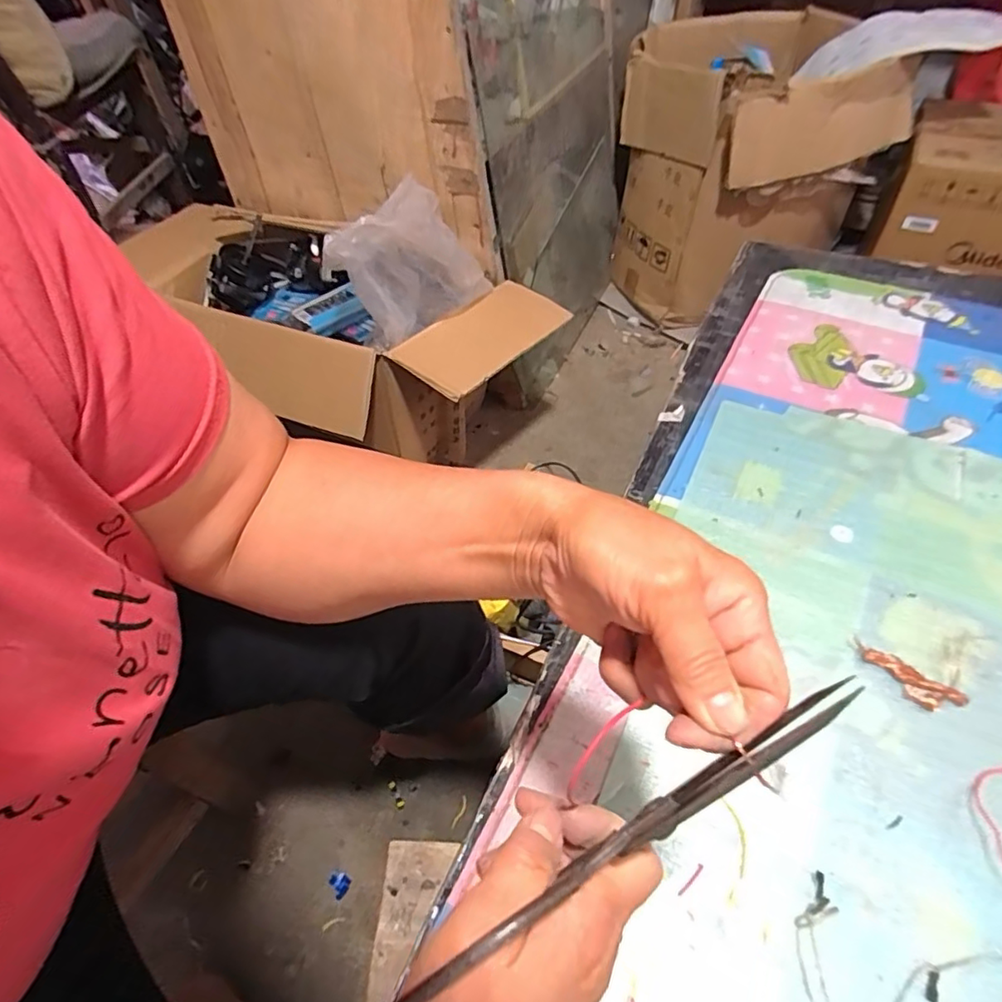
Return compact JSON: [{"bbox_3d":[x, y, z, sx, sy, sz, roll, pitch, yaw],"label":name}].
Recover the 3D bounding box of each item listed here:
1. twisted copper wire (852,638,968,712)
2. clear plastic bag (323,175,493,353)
[{"bbox_3d":[0.323,0.142,0.464,0.083,0.007,0.025,29,58,26],"label":"twisted copper wire"},{"bbox_3d":[-0.113,-0.307,0.758,0.219,0.173,0.070,-38,56,-24],"label":"clear plastic bag"}]

